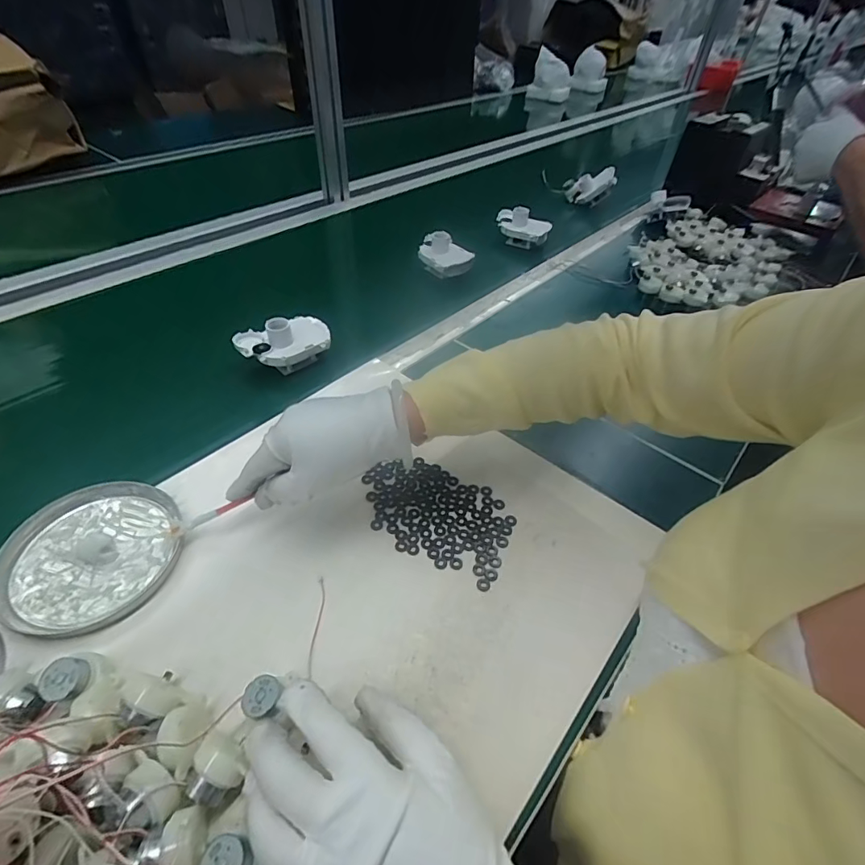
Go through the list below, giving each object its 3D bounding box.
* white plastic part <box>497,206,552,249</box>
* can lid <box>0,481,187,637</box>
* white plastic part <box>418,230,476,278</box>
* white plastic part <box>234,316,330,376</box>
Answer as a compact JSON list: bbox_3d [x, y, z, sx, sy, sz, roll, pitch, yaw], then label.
[{"bbox_3d":[0.166,-0.380,0.835,0.099,0.056,0.057,12,47,9],"label":"white plastic part"},{"bbox_3d":[-0.275,0.096,0.372,0.129,0.012,0.127,2,46,-2],"label":"can lid"},{"bbox_3d":[0.019,-0.285,0.733,0.084,0.048,0.055,26,50,20],"label":"white plastic part"},{"bbox_3d":[-0.177,-0.109,0.546,0.103,0.053,0.062,-21,51,-22],"label":"white plastic part"}]

